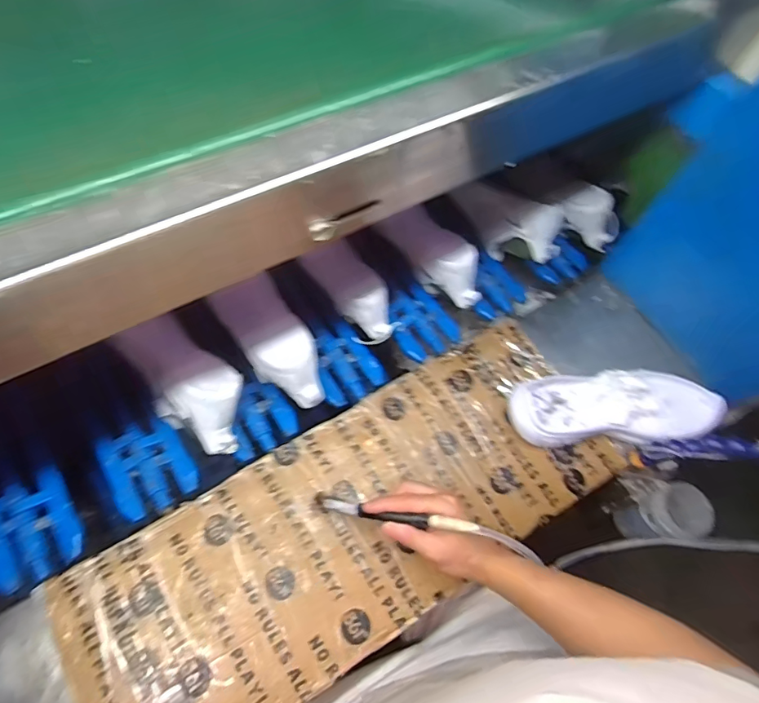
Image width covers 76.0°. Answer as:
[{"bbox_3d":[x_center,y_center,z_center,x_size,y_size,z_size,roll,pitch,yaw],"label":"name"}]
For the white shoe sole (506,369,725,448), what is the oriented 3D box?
[{"bbox_3d":[0.316,0.075,0.651,0.296,0.048,0.099,-1,67,-8],"label":"white shoe sole"}]

